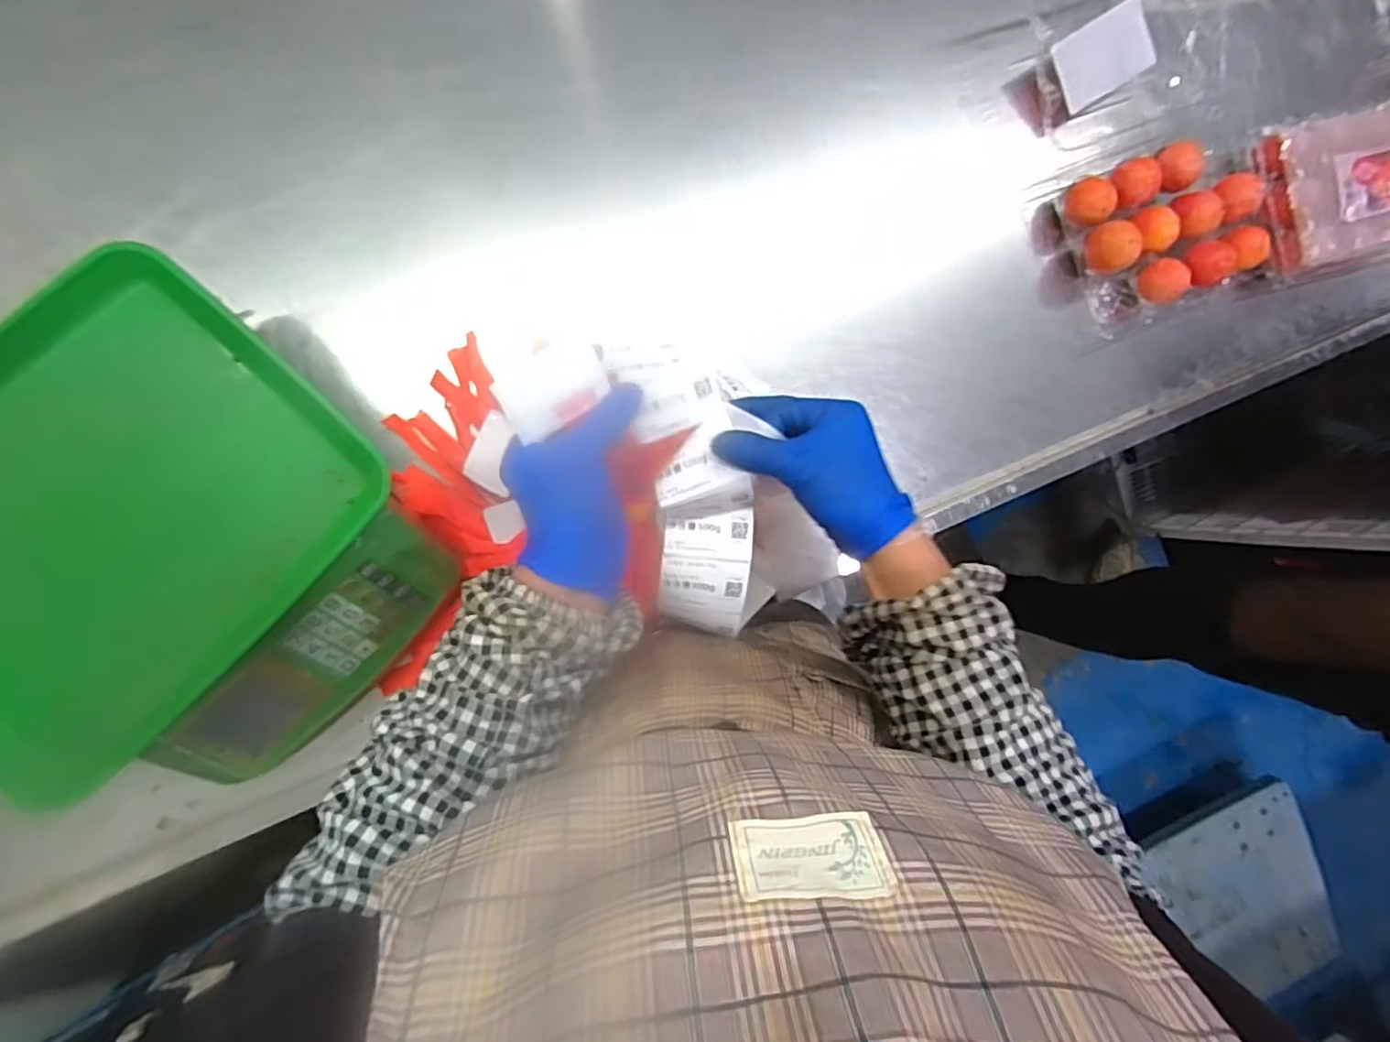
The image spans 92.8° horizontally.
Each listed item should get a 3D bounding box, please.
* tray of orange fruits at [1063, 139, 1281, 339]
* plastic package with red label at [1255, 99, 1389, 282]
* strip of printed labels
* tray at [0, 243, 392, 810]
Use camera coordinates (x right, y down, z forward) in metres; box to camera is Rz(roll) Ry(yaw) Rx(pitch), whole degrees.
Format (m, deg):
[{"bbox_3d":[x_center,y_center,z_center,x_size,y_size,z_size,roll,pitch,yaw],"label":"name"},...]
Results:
[{"bbox_3d":[0.458,-0.275,0.628,0.207,0.052,0.151,-19,96,-8],"label":"tray of orange fruits"},{"bbox_3d":[0.660,-0.328,0.647,0.217,0.062,0.151,-16,93,-7],"label":"plastic package with red label"},{"bbox_3d":[0.005,-0.018,0.444,0.083,0.028,0.201,-13,106,-8],"label":"strip of printed labels"},{"bbox_3d":[-0.376,0.007,0.414,0.227,0.025,0.315,43,85,-7],"label":"tray"}]

